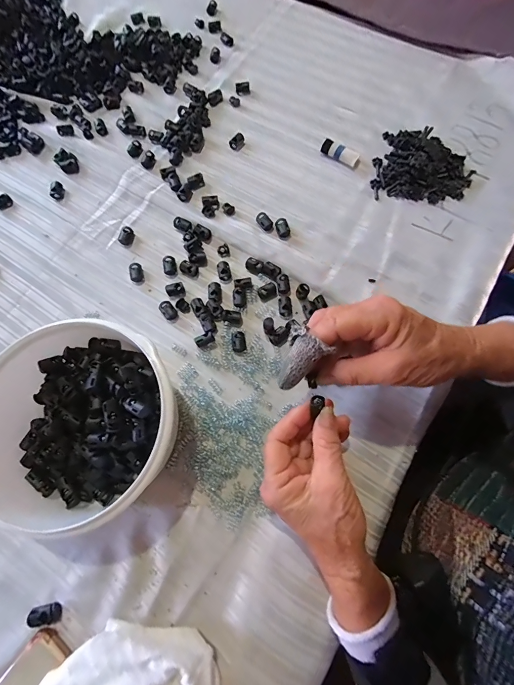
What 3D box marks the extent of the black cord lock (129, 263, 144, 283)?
[{"bbox_3d":[-0.135,-0.078,0.372,0.014,0.008,0.022,-16,72,-3],"label":"black cord lock"}]

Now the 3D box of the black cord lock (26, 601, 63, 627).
[{"bbox_3d":[-0.176,0.225,0.274,0.024,0.009,0.014,-7,72,0],"label":"black cord lock"}]

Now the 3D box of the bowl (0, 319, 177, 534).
[{"bbox_3d":[-0.162,0.064,0.294,0.177,0.074,0.167,-1,72,2],"label":"bowl"}]

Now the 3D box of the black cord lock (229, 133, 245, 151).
[{"bbox_3d":[-0.023,-0.256,0.421,0.016,0.009,0.023,37,77,13],"label":"black cord lock"}]

